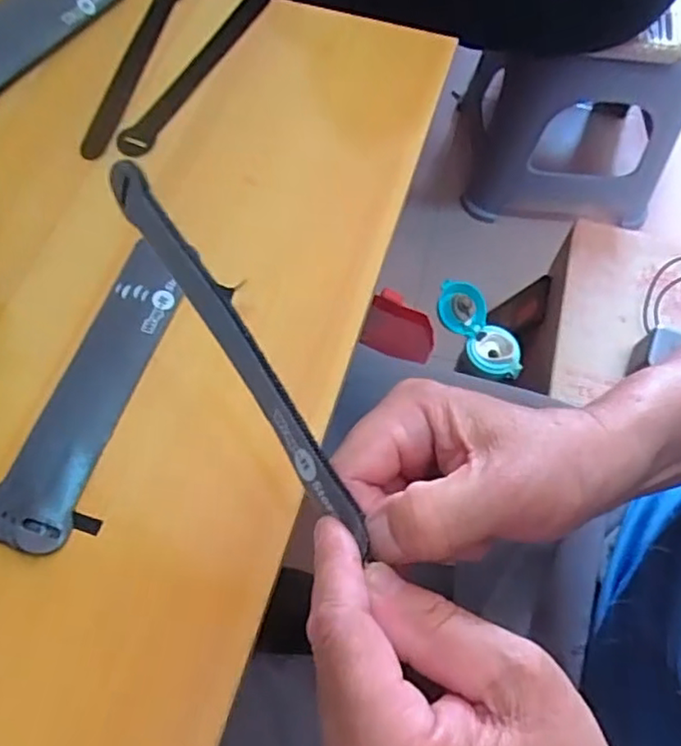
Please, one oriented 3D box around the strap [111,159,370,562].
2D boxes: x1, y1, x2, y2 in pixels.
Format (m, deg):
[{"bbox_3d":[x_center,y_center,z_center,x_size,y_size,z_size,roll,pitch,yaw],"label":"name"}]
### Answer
[{"bbox_3d":[-0.045,-0.016,0.258,0.013,0.019,0.188,-30,73,-16],"label":"strap"}]

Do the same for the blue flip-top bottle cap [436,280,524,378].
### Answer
[{"bbox_3d":[0.158,-0.049,0.722,0.053,0.033,0.126,-34,85,-17],"label":"blue flip-top bottle cap"}]

